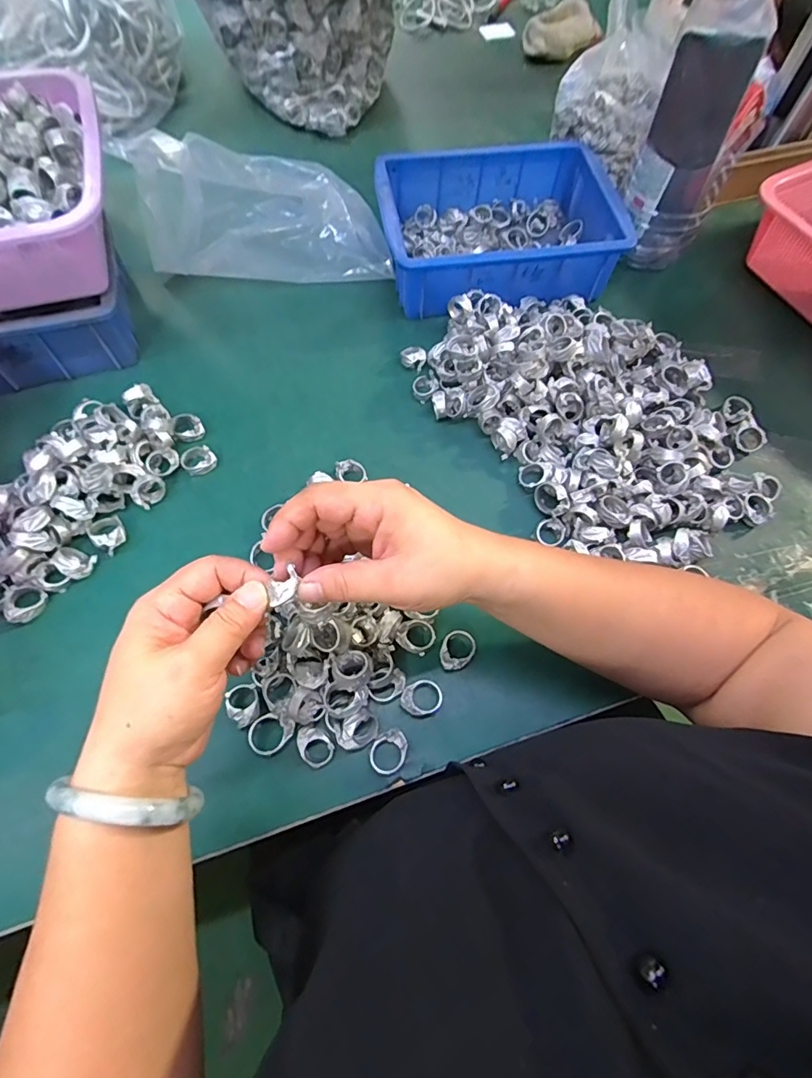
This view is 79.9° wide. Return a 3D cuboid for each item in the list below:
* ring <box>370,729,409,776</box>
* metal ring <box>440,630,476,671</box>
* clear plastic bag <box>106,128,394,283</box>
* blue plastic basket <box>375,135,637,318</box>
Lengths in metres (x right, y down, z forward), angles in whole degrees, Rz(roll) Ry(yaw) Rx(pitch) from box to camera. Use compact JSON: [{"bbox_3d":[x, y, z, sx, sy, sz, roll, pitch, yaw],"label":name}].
[{"bbox_3d":[-0.011,0.148,0.337,0.024,0.007,0.029,42,70,15],"label":"ring"},{"bbox_3d":[0.039,0.085,0.369,0.025,0.008,0.032,36,69,13],"label":"metal ring"},{"bbox_3d":[-0.146,-0.357,0.533,0.260,0.087,0.127,5,65,-1],"label":"clear plastic bag"},{"bbox_3d":[0.096,-0.340,0.529,0.242,0.066,0.183,-9,66,-7],"label":"blue plastic basket"}]

